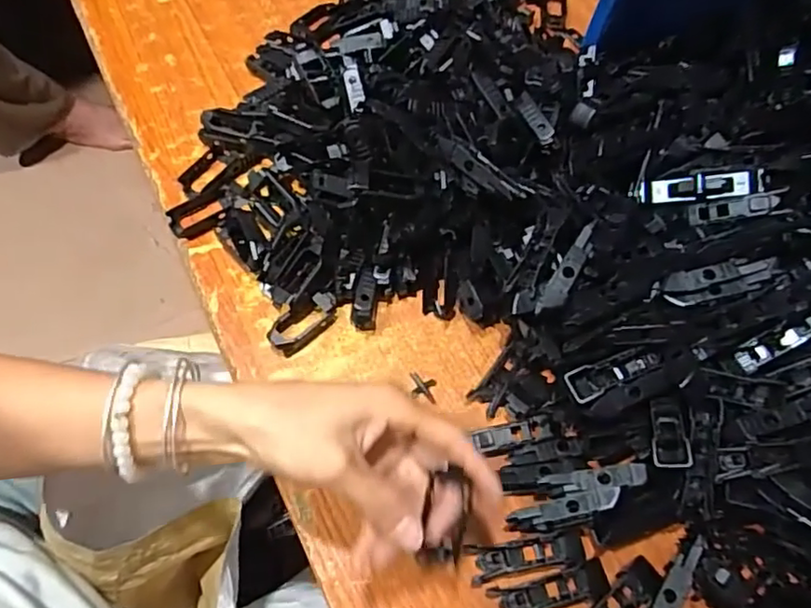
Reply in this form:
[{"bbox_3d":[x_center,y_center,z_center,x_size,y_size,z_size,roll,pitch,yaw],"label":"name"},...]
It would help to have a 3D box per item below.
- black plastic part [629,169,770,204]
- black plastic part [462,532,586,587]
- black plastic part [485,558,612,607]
[{"bbox_3d":[0.204,-0.081,0.414,0.084,0.012,0.022,-1,65,30],"label":"black plastic part"},{"bbox_3d":[0.071,0.149,0.349,0.070,0.015,0.021,-4,65,-6],"label":"black plastic part"},{"bbox_3d":[0.083,0.166,0.343,0.069,0.012,0.021,-14,67,-10],"label":"black plastic part"}]

